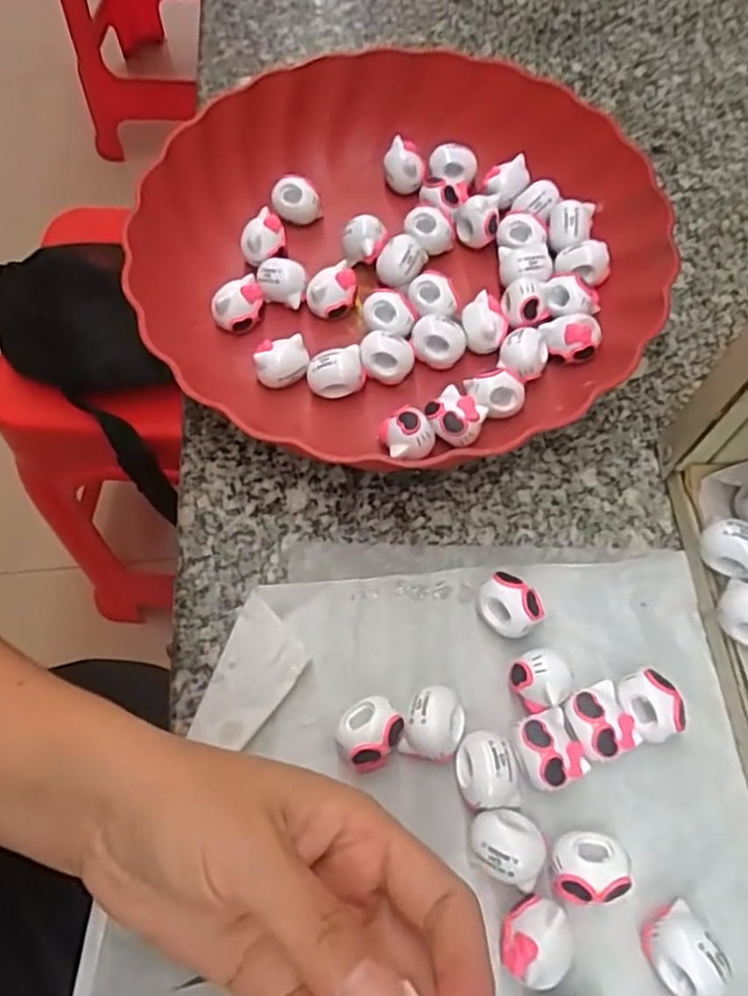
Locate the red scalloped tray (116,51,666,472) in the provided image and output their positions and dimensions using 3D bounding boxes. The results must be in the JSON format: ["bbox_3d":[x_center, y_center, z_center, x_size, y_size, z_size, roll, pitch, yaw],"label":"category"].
[{"bbox_3d":[0.014,-0.120,0.334,0.238,0.048,0.237,26,68,14],"label":"red scalloped tray"}]

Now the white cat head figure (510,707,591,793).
[{"bbox_3d":[0.062,0.091,0.245,0.021,0.019,0.025,-23,65,-9],"label":"white cat head figure"}]

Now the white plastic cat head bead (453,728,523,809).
[{"bbox_3d":[0.040,0.097,0.242,0.022,0.018,0.025,-12,64,-4],"label":"white plastic cat head bead"}]

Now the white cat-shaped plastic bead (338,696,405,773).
[{"bbox_3d":[-0.001,0.087,0.250,0.023,0.020,0.022,-1,64,2],"label":"white cat-shaped plastic bead"}]

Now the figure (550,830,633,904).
[{"bbox_3d":[0.072,0.124,0.230,0.025,0.017,0.020,-3,64,1],"label":"figure"}]

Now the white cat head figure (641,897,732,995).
[{"bbox_3d":[0.099,0.147,0.219,0.020,0.019,0.025,-23,65,-9],"label":"white cat head figure"}]

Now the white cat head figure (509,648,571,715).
[{"bbox_3d":[0.061,0.069,0.255,0.019,0.023,0.019,-1,64,2],"label":"white cat head figure"}]

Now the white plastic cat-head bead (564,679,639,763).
[{"bbox_3d":[0.082,0.082,0.249,0.022,0.019,0.024,-22,65,-8],"label":"white plastic cat-head bead"}]

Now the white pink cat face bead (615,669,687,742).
[{"bbox_3d":[0.101,0.077,0.252,0.019,0.017,0.024,-19,65,-7],"label":"white pink cat face bead"}]

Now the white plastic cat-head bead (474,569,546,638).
[{"bbox_3d":[0.052,0.044,0.268,0.020,0.020,0.024,-35,68,-14],"label":"white plastic cat-head bead"}]

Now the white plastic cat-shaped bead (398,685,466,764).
[{"bbox_3d":[0.022,0.084,0.252,0.021,0.020,0.025,13,65,8],"label":"white plastic cat-shaped bead"}]

